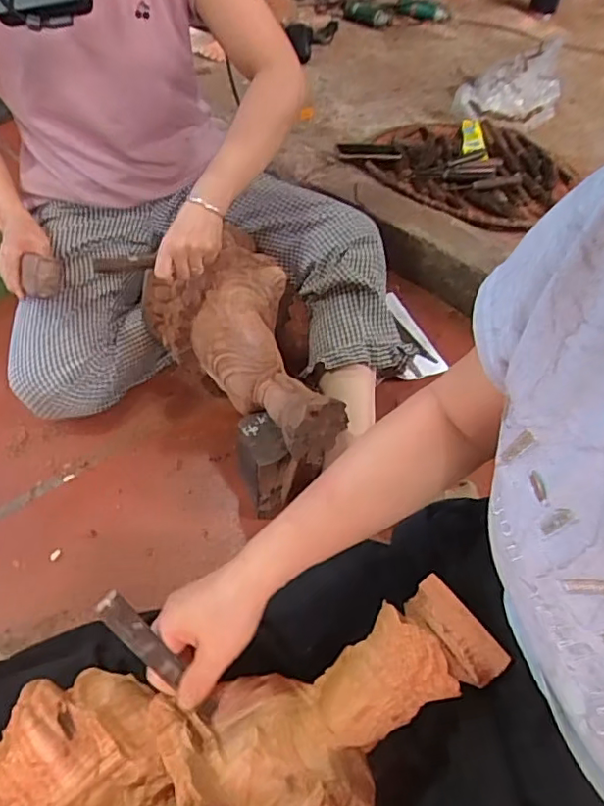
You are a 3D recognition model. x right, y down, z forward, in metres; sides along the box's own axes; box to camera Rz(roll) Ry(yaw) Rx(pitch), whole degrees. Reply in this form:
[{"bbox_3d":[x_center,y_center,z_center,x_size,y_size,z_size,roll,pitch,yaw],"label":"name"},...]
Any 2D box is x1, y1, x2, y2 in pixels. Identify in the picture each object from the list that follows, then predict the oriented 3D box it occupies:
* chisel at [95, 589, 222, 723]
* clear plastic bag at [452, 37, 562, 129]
[{"bbox_3d":[-0.108,0.196,0.446,0.013,0.141,0.021,-9,33,45],"label":"chisel"},{"bbox_3d":[0.577,-0.874,1.590,0.256,0.139,0.290,22,51,14],"label":"clear plastic bag"}]

